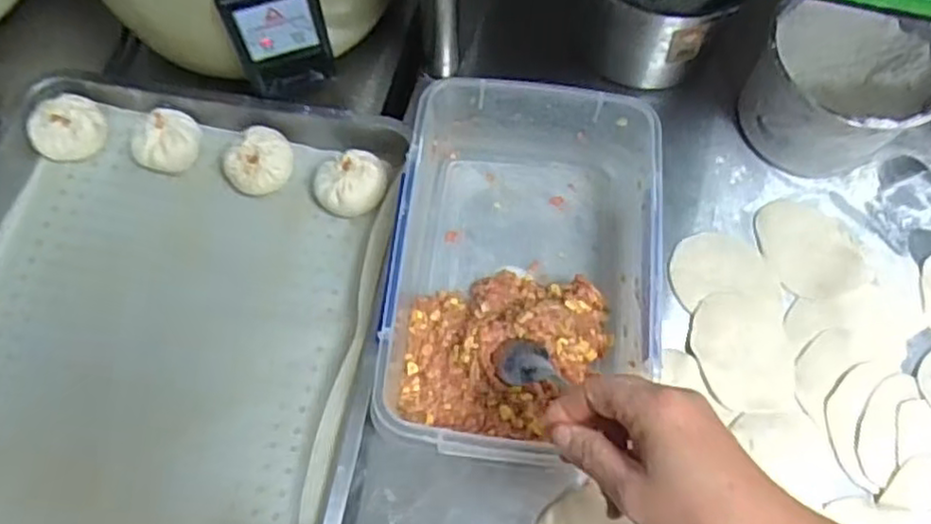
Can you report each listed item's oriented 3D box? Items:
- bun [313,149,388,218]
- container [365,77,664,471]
[{"bbox_3d":[-0.103,-0.067,0.640,0.067,0.047,0.060,-23,69,-10],"label":"bun"},{"bbox_3d":[0.049,0.007,0.577,0.207,0.097,0.308,5,67,1],"label":"container"}]

